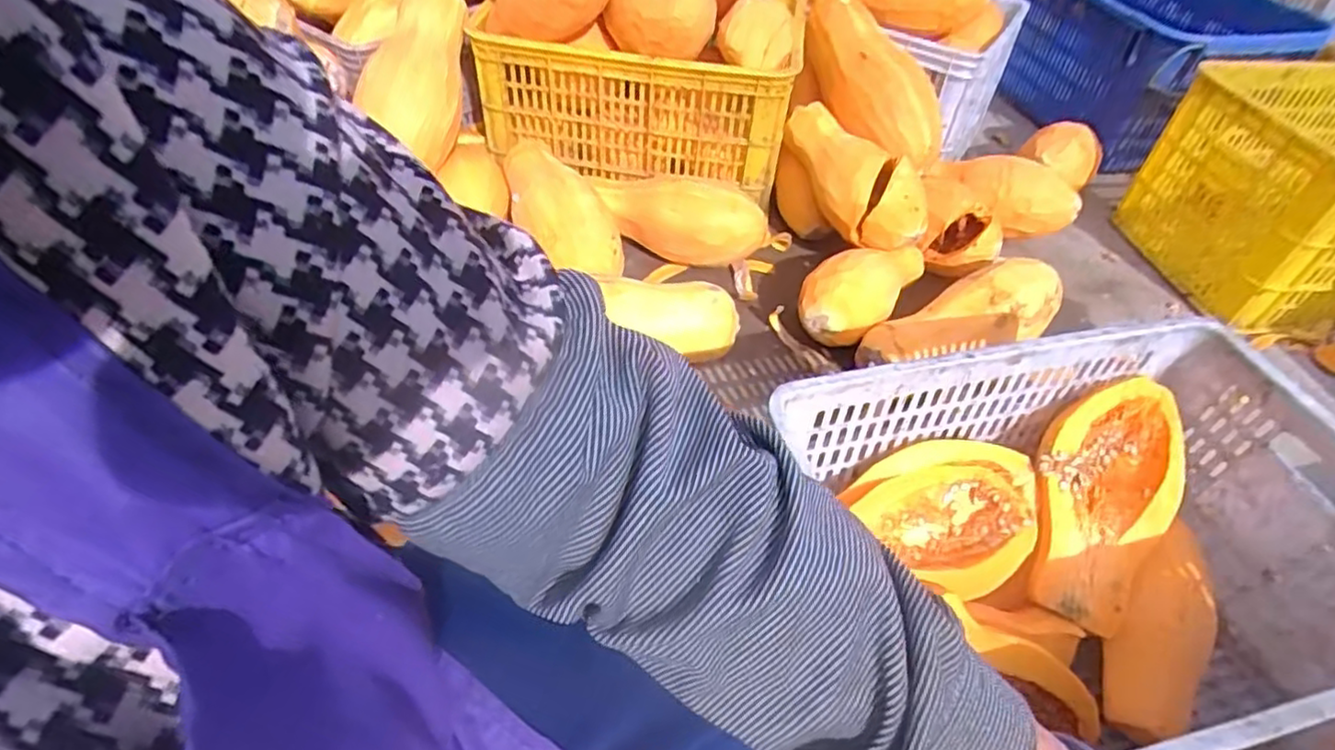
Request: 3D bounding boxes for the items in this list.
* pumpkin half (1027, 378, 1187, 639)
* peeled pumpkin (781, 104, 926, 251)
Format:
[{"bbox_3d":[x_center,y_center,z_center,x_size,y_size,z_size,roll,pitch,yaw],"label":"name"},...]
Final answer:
[{"bbox_3d":[0.452,0.126,0.724,0.153,0.070,0.278,34,73,0],"label":"pumpkin half"},{"bbox_3d":[0.283,-0.308,1.042,0.279,0.110,0.107,48,57,4],"label":"peeled pumpkin"}]

